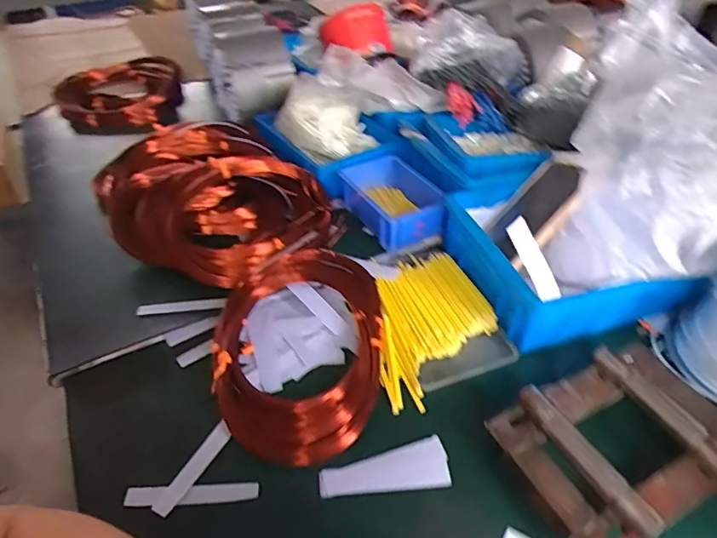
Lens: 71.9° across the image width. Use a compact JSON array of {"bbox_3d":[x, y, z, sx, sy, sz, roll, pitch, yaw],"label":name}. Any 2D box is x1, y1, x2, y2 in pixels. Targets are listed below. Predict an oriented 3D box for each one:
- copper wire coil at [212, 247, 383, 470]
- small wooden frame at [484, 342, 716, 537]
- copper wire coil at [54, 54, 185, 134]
[{"bbox_3d":[-0.064,0.070,0.505,0.173,0.046,0.250,2,42,3],"label":"copper wire coil"},{"bbox_3d":[0.228,0.144,0.424,0.212,0.041,0.137,-19,45,-19],"label":"small wooden frame"},{"bbox_3d":[-0.459,-0.325,0.935,0.238,0.103,0.199,5,43,6],"label":"copper wire coil"}]

